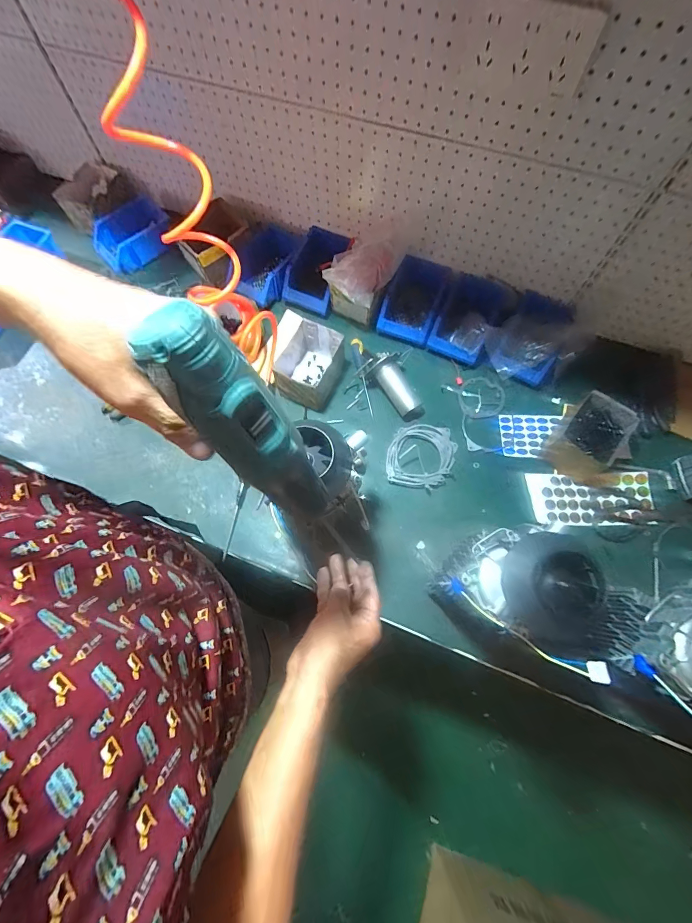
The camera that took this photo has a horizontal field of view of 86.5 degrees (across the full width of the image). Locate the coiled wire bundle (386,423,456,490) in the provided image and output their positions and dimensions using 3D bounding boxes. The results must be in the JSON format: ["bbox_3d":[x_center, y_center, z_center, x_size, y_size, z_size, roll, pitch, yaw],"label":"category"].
[{"bbox_3d":[0.156,-0.013,0.761,0.132,0.015,0.143,15,72,4],"label":"coiled wire bundle"}]

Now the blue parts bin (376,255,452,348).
[{"bbox_3d":[0.156,-0.362,0.856,0.139,0.086,0.175,16,72,5],"label":"blue parts bin"}]

